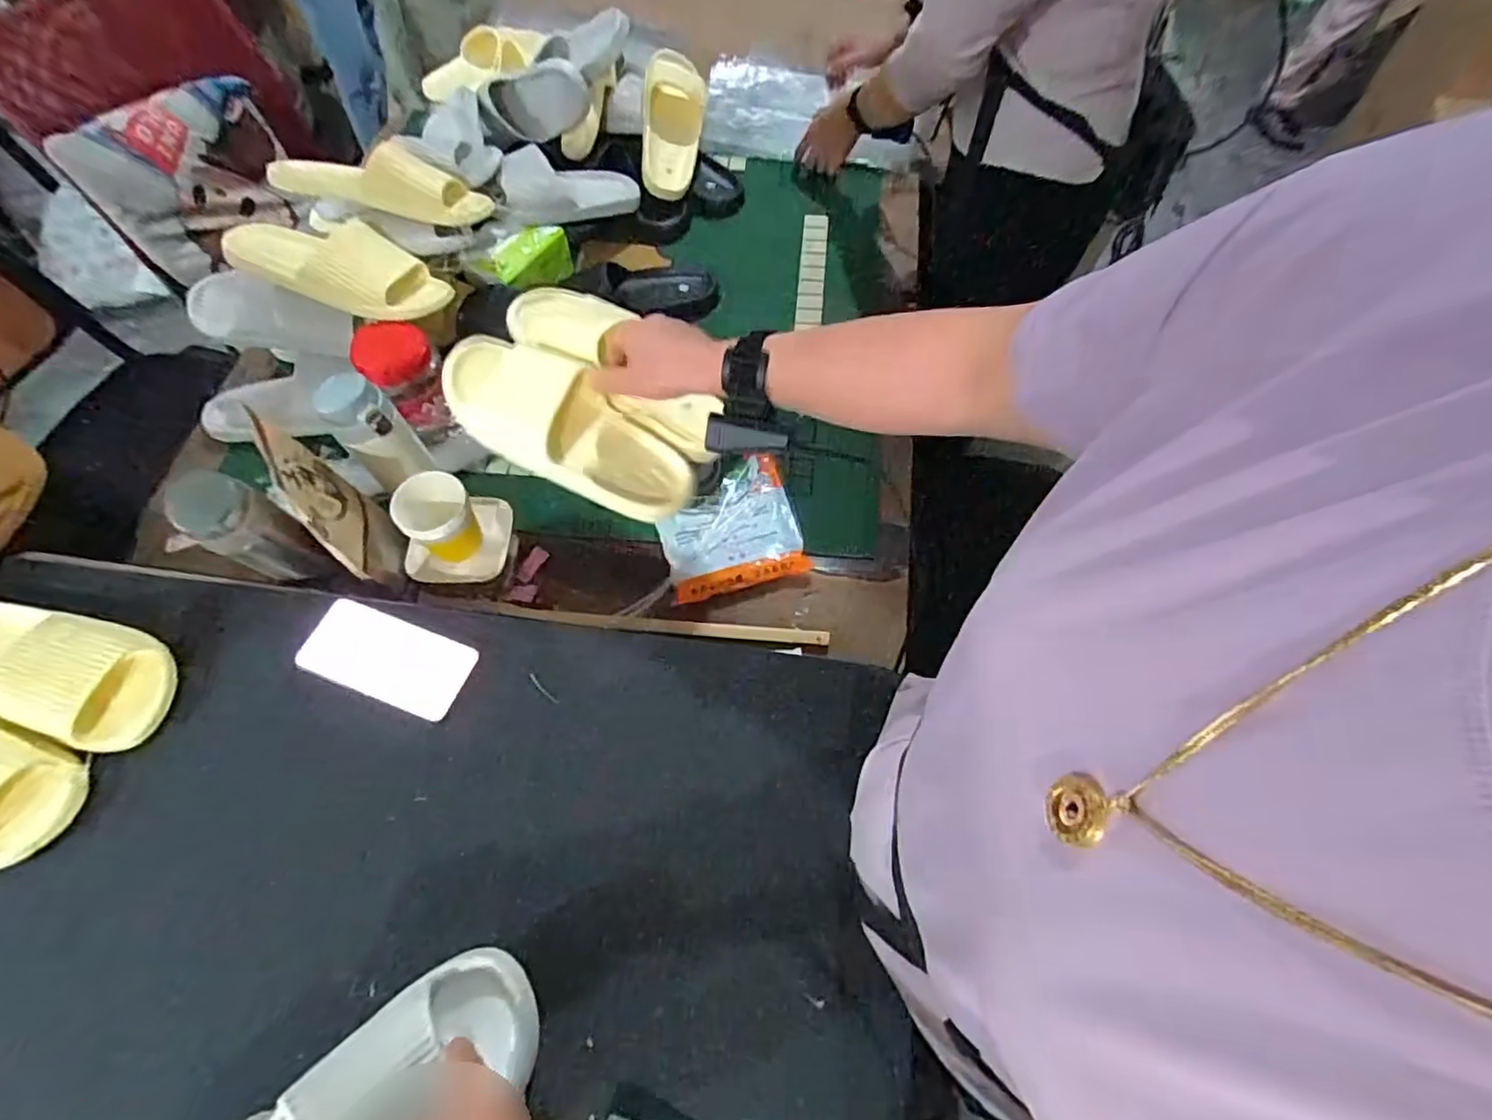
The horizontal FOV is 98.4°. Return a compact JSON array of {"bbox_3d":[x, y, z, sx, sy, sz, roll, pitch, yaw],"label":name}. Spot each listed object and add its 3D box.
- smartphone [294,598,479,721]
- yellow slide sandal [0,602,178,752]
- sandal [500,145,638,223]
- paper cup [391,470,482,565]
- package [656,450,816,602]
[{"bbox_3d":[-0.340,0.092,0.615,0.157,0.007,0.076,19,61,6],"label":"smartphone"},{"bbox_3d":[-0.662,0.093,0.605,0.239,0.063,0.101,18,64,10],"label":"yellow slide sandal"},{"bbox_3d":[-0.260,-0.558,0.965,0.218,0.074,0.078,-19,58,-32],"label":"sandal"},{"bbox_3d":[-0.322,-0.037,0.693,0.069,0.094,0.072,0,62,0],"label":"paper cup"},{"bbox_3d":[-0.022,-0.041,0.808,0.166,0.019,0.169,-14,63,-7],"label":"package"}]

